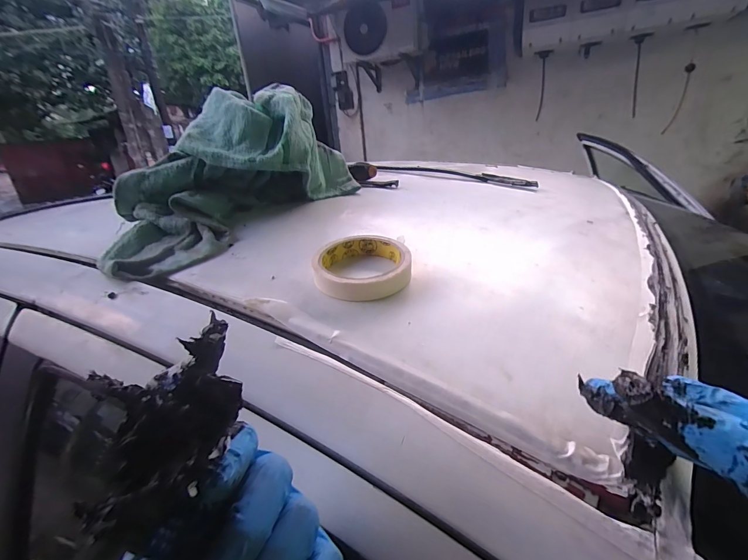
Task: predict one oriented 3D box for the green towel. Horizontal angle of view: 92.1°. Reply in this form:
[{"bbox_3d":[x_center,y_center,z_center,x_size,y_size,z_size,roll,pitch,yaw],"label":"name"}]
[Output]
[{"bbox_3d":[-0.195,-0.158,0.511,0.198,0.173,0.381,14,29,40],"label":"green towel"}]

